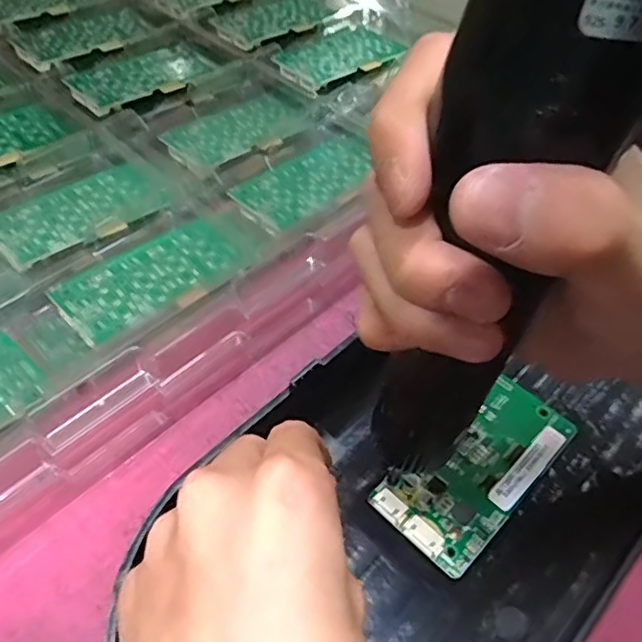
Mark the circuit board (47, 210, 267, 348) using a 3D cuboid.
[{"bbox_3d":[-0.081,-0.027,0.315,0.099,0.011,0.048,-33,58,-29],"label":"circuit board"}]

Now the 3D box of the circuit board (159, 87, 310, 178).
[{"bbox_3d":[-0.054,-0.126,0.401,0.050,0.010,0.094,39,56,24],"label":"circuit board"}]

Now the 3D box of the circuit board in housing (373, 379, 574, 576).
[{"bbox_3d":[0.069,0.061,0.271,0.046,0.008,0.093,40,58,23],"label":"circuit board in housing"}]

